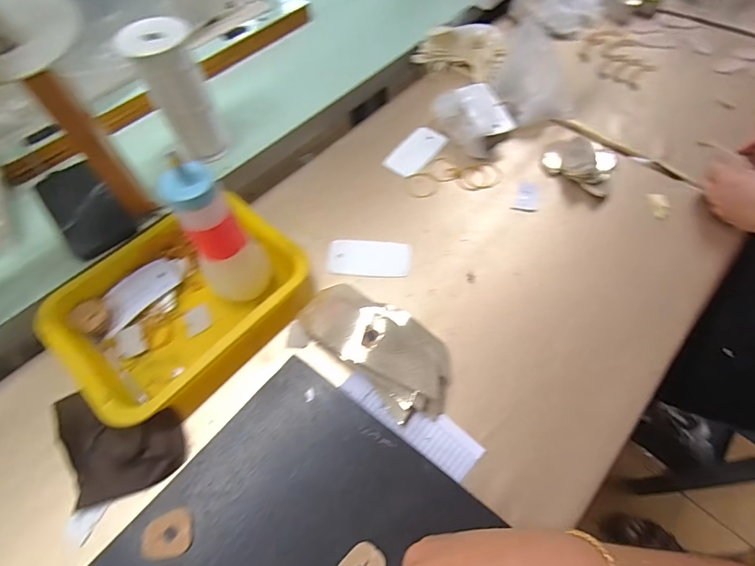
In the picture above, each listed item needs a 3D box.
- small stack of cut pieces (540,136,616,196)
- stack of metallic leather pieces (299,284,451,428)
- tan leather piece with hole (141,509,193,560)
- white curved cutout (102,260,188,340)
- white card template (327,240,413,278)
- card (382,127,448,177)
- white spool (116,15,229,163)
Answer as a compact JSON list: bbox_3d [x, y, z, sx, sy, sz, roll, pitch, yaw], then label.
[{"bbox_3d":[0.291,-0.176,0.582,0.093,0.019,0.104,23,63,14],"label":"small stack of cut pieces"},{"bbox_3d":[0.003,0.062,0.438,0.184,0.049,0.094,39,68,21],"label":"stack of metallic leather pieces"},{"bbox_3d":[-0.180,0.215,0.348,0.040,0.004,0.035,-8,56,-9],"label":"tan leather piece with hole"},{"bbox_3d":[-0.280,0.009,0.480,0.044,0.015,0.108,37,67,20],"label":"white curved cutout"},{"bbox_3d":[-0.011,-0.032,0.520,0.102,0.004,0.055,3,58,1],"label":"white card template"},{"bbox_3d":[0.056,-0.199,0.612,0.057,0.004,0.098,36,71,25],"label":"card"},{"bbox_3d":[-0.251,-0.240,0.519,0.076,0.153,0.068,-25,62,-13],"label":"white spool"}]

